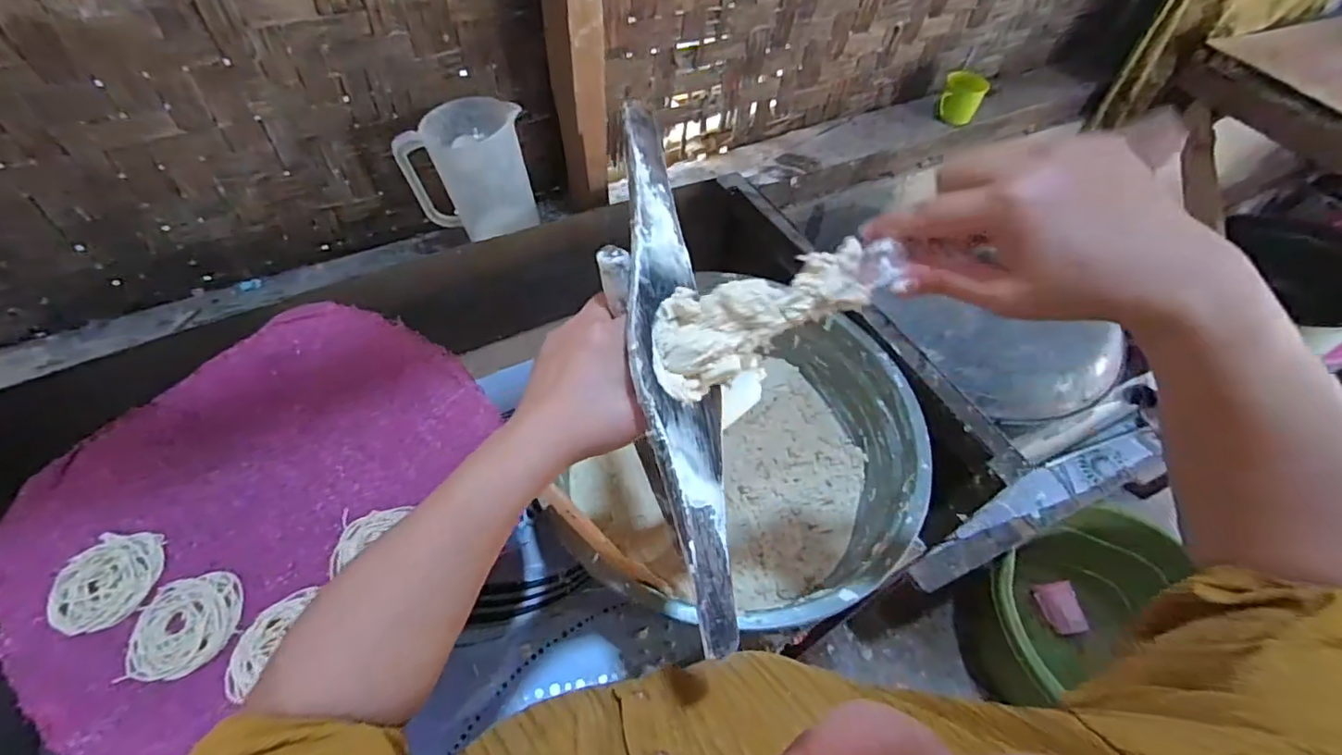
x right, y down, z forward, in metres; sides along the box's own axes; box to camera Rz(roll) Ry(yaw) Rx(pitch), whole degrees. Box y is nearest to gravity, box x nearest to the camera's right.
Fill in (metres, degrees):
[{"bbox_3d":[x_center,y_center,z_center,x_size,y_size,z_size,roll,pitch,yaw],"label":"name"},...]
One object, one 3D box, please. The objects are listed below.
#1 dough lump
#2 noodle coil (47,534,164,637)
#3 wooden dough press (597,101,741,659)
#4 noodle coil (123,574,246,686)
[{"bbox_3d":[0.047,-0.032,0.308,0.117,0.035,0.043,-24,59,4],"label":"dough lump"},{"bbox_3d":[-0.431,0.154,0.441,0.062,0.009,0.071,-13,58,-12],"label":"noodle coil"},{"bbox_3d":[-0.002,-0.014,0.311,0.050,0.030,0.299,-7,75,-8],"label":"wooden dough press"},{"bbox_3d":[-0.360,0.184,0.429,0.070,0.007,0.069,1,57,-2],"label":"noodle coil"}]

